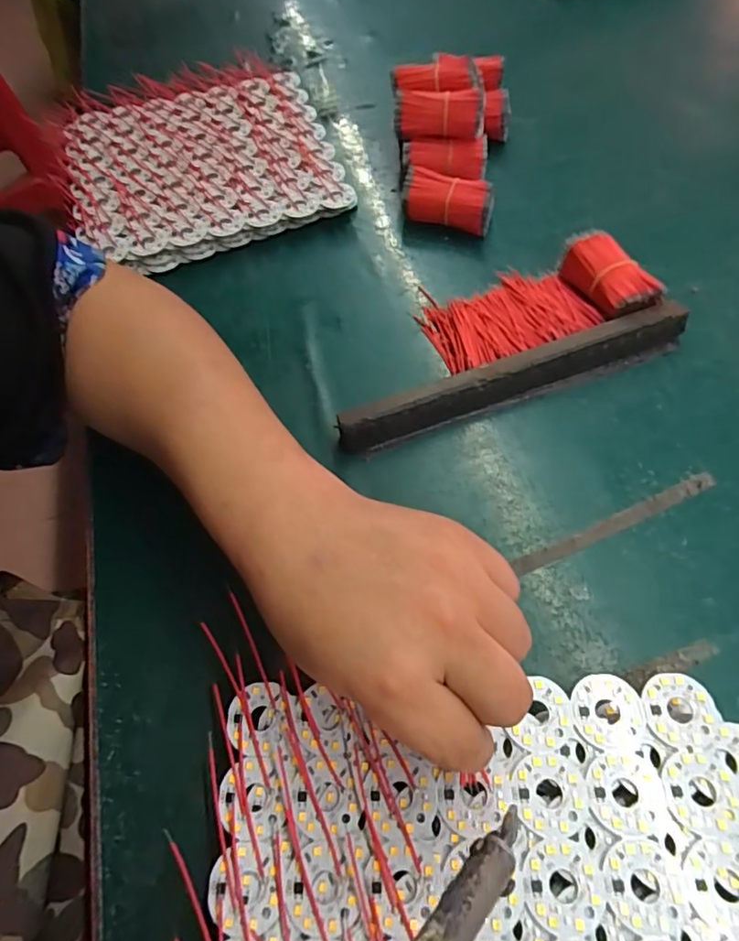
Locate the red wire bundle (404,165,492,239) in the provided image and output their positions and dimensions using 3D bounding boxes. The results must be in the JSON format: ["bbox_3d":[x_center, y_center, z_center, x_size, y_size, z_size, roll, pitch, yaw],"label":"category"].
[{"bbox_3d":[0.062,-0.210,0.436,0.071,0.033,0.027,20,62,15],"label":"red wire bundle"}]

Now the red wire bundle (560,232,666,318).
[{"bbox_3d":[0.163,-0.129,0.380,0.031,0.037,0.067,-20,60,-9],"label":"red wire bundle"}]

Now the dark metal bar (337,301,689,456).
[{"bbox_3d":[0.094,-0.058,0.350,0.235,0.024,0.024,-19,59,-8],"label":"dark metal bar"}]

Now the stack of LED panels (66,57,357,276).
[{"bbox_3d":[-0.150,-0.277,0.494,0.217,0.031,0.242,-17,59,-7],"label":"stack of LED panels"}]

